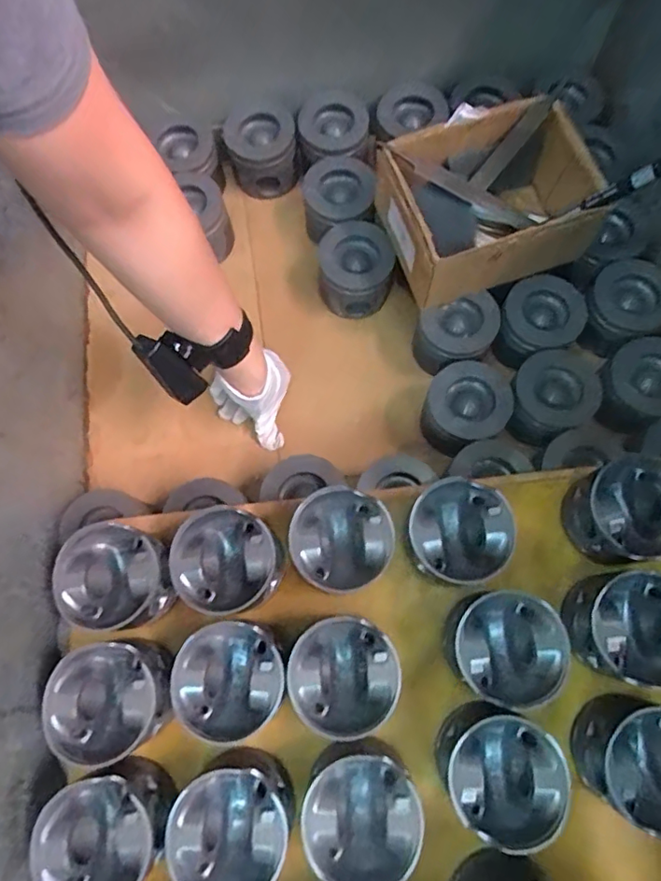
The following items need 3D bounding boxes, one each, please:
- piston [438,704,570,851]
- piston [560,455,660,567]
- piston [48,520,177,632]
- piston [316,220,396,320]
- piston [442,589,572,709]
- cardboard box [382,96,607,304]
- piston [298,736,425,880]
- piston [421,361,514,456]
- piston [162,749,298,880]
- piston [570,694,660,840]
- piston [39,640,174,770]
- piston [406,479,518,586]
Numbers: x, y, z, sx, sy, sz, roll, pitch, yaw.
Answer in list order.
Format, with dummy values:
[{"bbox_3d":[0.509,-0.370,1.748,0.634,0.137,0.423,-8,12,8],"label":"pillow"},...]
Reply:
[{"bbox_3d":[0.134,0.262,0.444,0.085,0.068,0.086,-1,72,2],"label":"piston"},{"bbox_3d":[0.272,0.068,0.512,0.093,0.085,0.090,-1,72,2],"label":"piston"},{"bbox_3d":[-0.189,0.124,0.497,0.091,0.066,0.086,-1,72,2],"label":"piston"},{"bbox_3d":[0.030,-0.206,0.674,0.086,0.081,0.089,-1,72,2],"label":"piston"},{"bbox_3d":[0.146,0.174,0.470,0.089,0.066,0.086,-1,72,2],"label":"piston"},{"bbox_3d":[0.174,-0.260,0.622,0.221,0.119,0.162,-21,73,-5],"label":"cardboard box"},{"bbox_3d":[0.024,0.290,0.438,0.087,0.065,0.090,-1,72,2],"label":"piston"},{"bbox_3d":[0.151,-0.034,0.626,0.094,0.061,0.088,-1,72,2],"label":"piston"},{"bbox_3d":[-0.076,0.302,0.442,0.086,0.074,0.089,-1,72,2],"label":"piston"},{"bbox_3d":[0.252,0.255,0.445,0.094,0.069,0.091,-1,72,2],"label":"piston"},{"bbox_3d":[-0.177,0.215,0.463,0.094,0.059,0.087,-1,72,2],"label":"piston"},{"bbox_3d":[0.113,0.082,0.492,0.088,0.050,0.085,2,72,2],"label":"piston"}]

